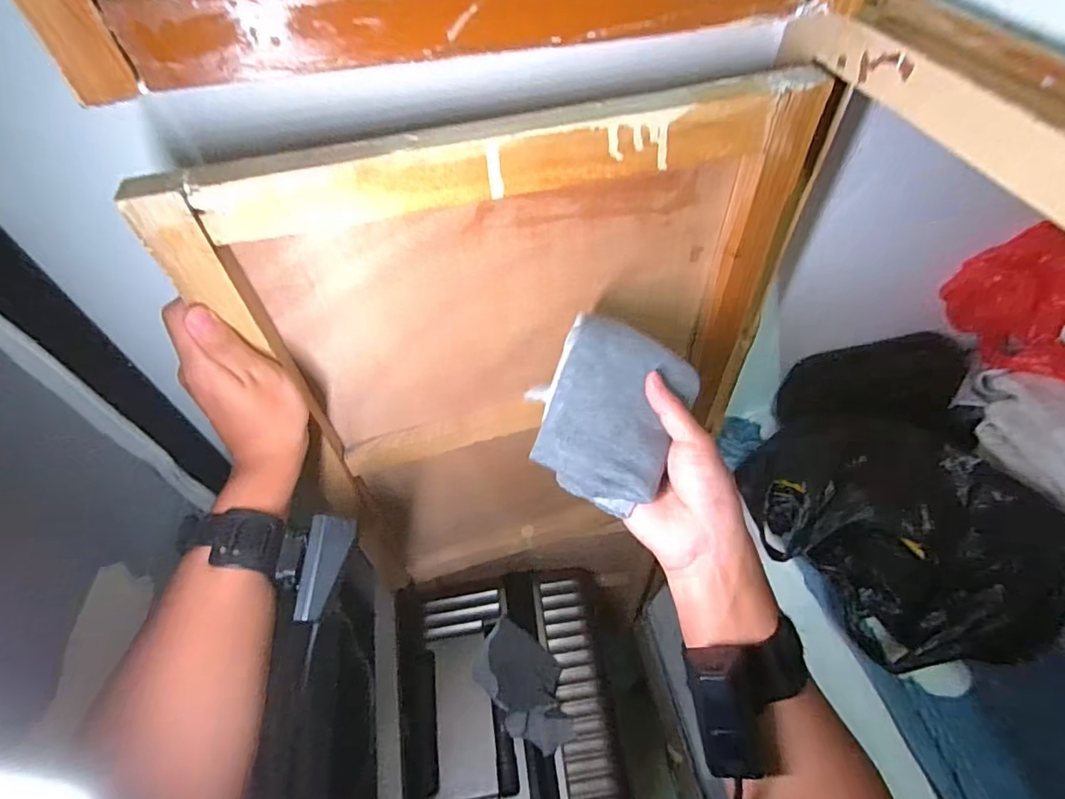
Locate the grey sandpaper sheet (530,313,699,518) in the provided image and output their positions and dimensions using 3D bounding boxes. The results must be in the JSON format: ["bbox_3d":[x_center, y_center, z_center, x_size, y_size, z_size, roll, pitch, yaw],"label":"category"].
[{"bbox_3d":[0.055,0.009,0.365,0.095,0.034,0.119,27,81,5],"label":"grey sandpaper sheet"}]

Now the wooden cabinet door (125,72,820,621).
[{"bbox_3d":[0.012,0.018,0.518,0.419,0.571,0.035,-14,52,-9],"label":"wooden cabinet door"}]

